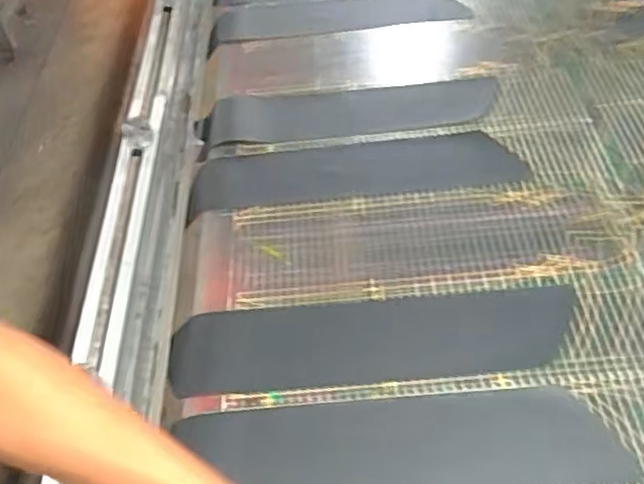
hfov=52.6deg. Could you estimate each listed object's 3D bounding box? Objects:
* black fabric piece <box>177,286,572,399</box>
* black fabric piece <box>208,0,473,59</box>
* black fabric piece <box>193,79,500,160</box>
[{"bbox_3d":[0.056,0.109,0.716,0.435,0.015,0.103,-4,49,0],"label":"black fabric piece"},{"bbox_3d":[0.019,-0.394,1.135,0.432,0.024,0.138,-5,49,-1],"label":"black fabric piece"},{"bbox_3d":[0.034,-0.192,0.957,0.432,0.013,0.123,-6,49,-2],"label":"black fabric piece"}]

